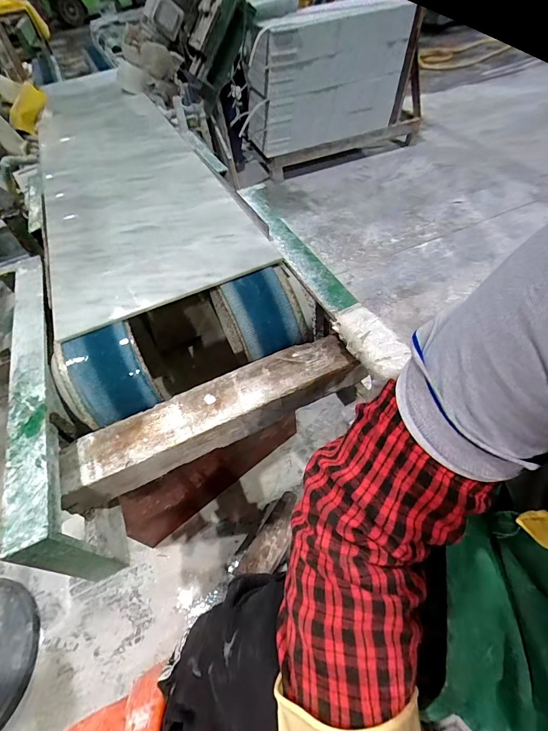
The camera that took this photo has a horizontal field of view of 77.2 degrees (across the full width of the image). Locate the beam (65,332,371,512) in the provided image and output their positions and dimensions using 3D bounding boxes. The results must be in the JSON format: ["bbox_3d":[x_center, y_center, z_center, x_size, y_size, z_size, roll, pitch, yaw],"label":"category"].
[{"bbox_3d":[-0.110,0.098,0.662,0.566,0.094,0.104,-24,55,-12],"label":"beam"}]

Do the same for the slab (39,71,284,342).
[{"bbox_3d":[-0.534,-0.708,1.134,0.452,0.032,1.677,-24,55,-12],"label":"slab"}]

